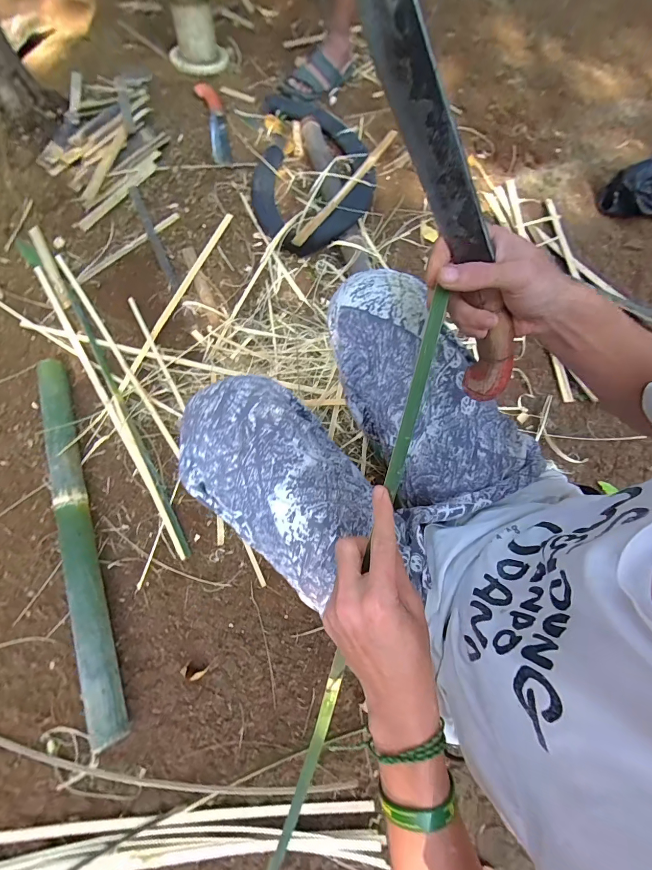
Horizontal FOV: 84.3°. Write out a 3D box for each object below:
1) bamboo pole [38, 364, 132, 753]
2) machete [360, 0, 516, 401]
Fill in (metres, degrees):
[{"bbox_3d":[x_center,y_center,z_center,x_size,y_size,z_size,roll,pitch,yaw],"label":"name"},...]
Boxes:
[{"bbox_3d":[-0.485,0.172,0.705,0.058,0.065,0.748,-20,73,-9],"label":"bamboo pole"},{"bbox_3d":[0.103,-0.173,0.294,0.025,0.049,0.337,-37,118,-13],"label":"machete"}]

